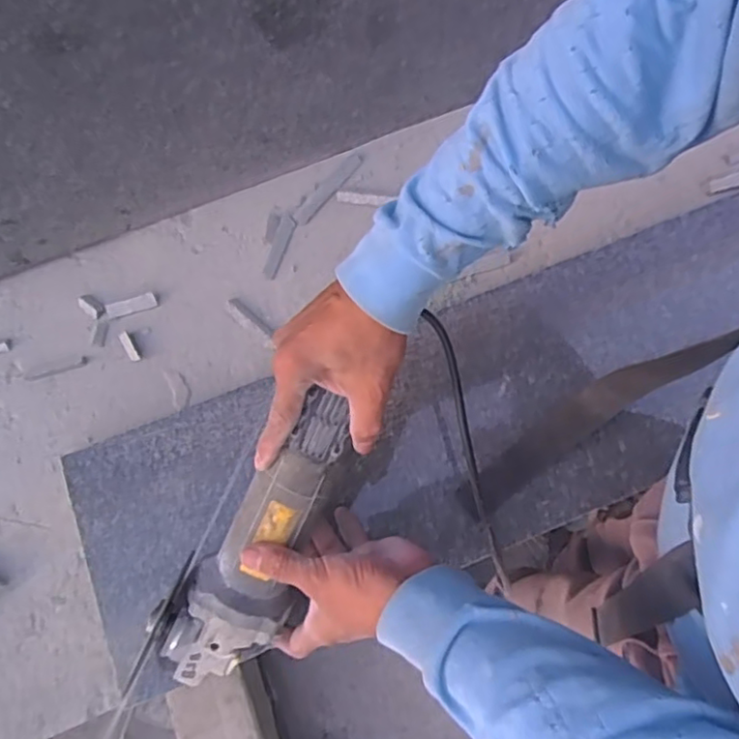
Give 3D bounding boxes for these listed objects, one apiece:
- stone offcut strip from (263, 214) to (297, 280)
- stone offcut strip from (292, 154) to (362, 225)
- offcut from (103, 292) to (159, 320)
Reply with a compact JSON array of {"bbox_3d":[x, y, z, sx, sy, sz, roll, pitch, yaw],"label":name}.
[{"bbox_3d":[-0.091,-0.125,0.631,0.016,0.005,0.070,16,72,8],"label":"stone offcut strip"},{"bbox_3d":[-0.044,-0.189,0.644,0.019,0.006,0.095,37,76,14],"label":"stone offcut strip"},{"bbox_3d":[-0.237,-0.064,0.615,0.051,0.006,0.016,-15,71,-3],"label":"offcut"}]

